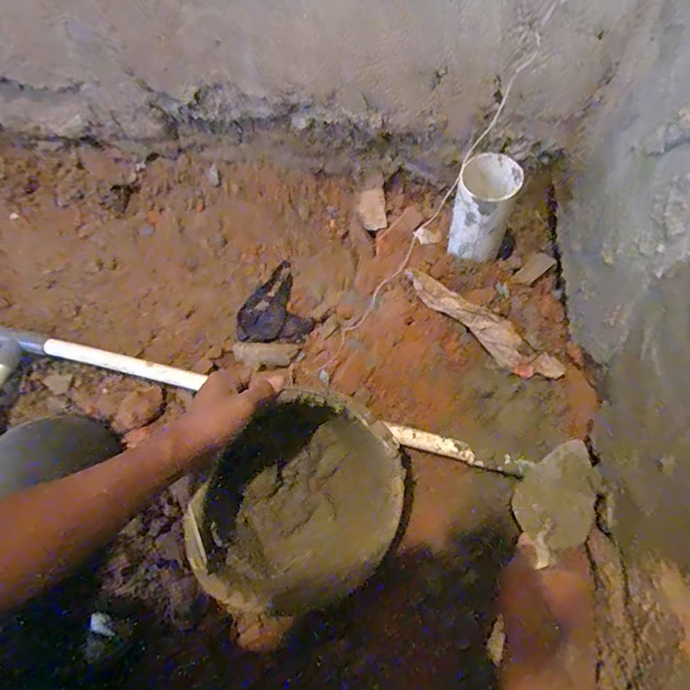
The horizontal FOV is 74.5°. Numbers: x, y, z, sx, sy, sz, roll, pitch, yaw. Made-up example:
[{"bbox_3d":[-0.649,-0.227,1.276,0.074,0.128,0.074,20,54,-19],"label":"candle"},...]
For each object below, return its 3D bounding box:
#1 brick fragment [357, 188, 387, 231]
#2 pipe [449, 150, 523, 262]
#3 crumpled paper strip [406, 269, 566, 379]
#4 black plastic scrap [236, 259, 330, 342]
[{"bbox_3d":[0.055,-0.275,0.924,0.056,0.010,0.082,-9,94,9],"label":"brick fragment"},{"bbox_3d":[0.219,-0.212,0.739,0.094,0.160,0.086,22,64,10],"label":"pipe"},{"bbox_3d":[0.225,-0.034,0.742,0.293,0.046,0.061,34,66,-5],"label":"crumpled paper strip"},{"bbox_3d":[-0.130,-0.061,0.838,0.155,0.012,0.153,-34,68,-17],"label":"black plastic scrap"}]

